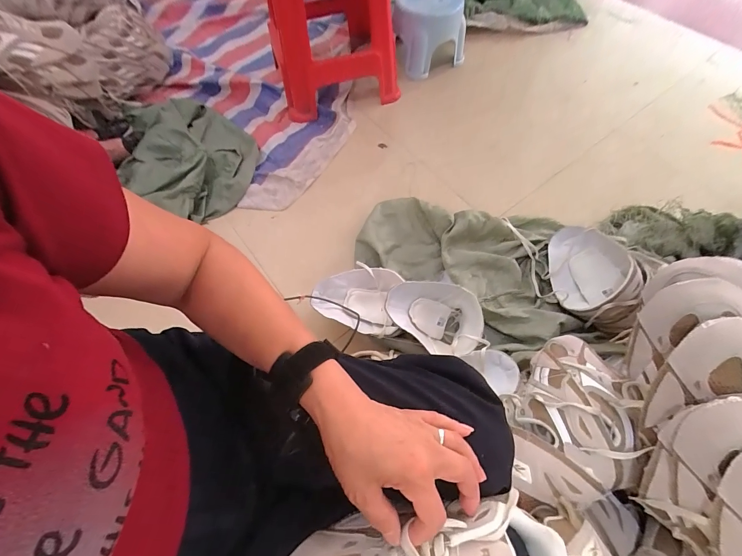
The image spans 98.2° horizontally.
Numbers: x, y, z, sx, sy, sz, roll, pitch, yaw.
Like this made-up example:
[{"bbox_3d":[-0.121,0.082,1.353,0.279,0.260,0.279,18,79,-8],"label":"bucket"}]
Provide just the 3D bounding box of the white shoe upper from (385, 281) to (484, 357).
[{"bbox_3d":[0.140,0.084,0.713,0.248,0.114,0.114,17,62,-27],"label":"white shoe upper"}]

